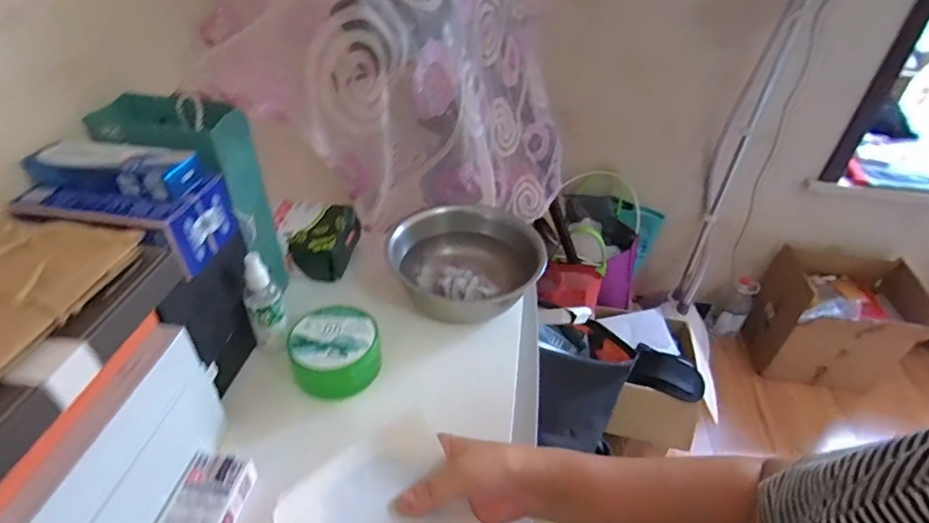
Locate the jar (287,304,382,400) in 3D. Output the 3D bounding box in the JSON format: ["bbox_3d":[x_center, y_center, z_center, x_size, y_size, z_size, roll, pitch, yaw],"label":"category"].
[{"bbox_3d":[-0.148,0.101,0.572,0.094,0.055,0.087,2,40,-1],"label":"jar"}]

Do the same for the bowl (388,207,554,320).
[{"bbox_3d":[0.001,0.008,0.681,0.184,0.080,0.200,23,44,23],"label":"bowl"}]

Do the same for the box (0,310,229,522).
[{"bbox_3d":[-0.265,0.158,0.386,0.037,0.128,0.198,8,40,6],"label":"box"}]

